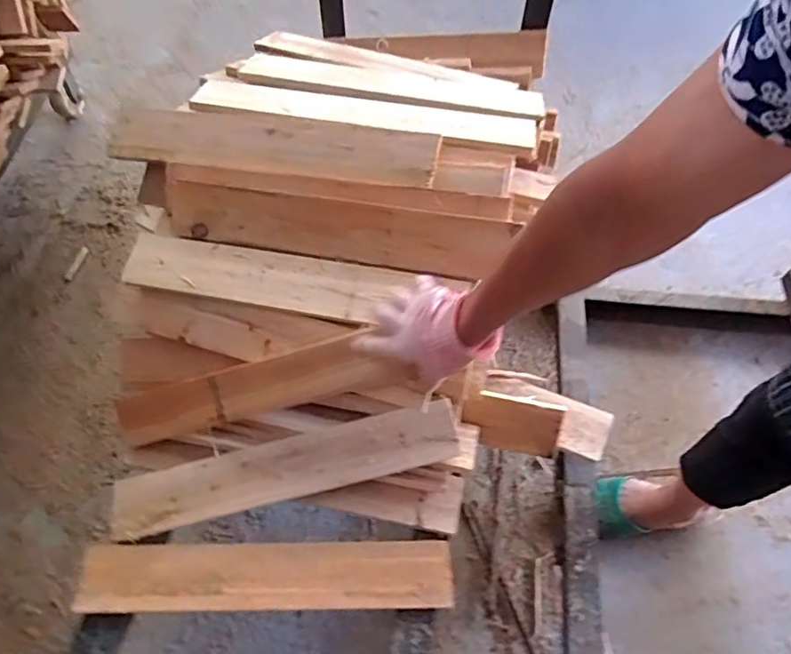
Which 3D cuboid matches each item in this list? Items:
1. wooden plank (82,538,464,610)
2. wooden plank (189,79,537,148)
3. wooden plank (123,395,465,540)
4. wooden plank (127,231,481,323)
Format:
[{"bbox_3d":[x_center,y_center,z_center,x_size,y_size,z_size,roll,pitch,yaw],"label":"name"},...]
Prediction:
[{"bbox_3d":[-0.174,0.331,0.732,0.488,0.011,0.083,-2,57,1],"label":"wooden plank"},{"bbox_3d":[-0.050,-0.328,0.841,0.524,0.030,0.103,10,58,9],"label":"wooden plank"},{"bbox_3d":[-0.155,0.199,0.767,0.484,0.015,0.084,-14,74,0],"label":"wooden plank"},{"bbox_3d":[-0.153,-0.067,0.769,0.468,0.016,0.077,10,81,8],"label":"wooden plank"}]

